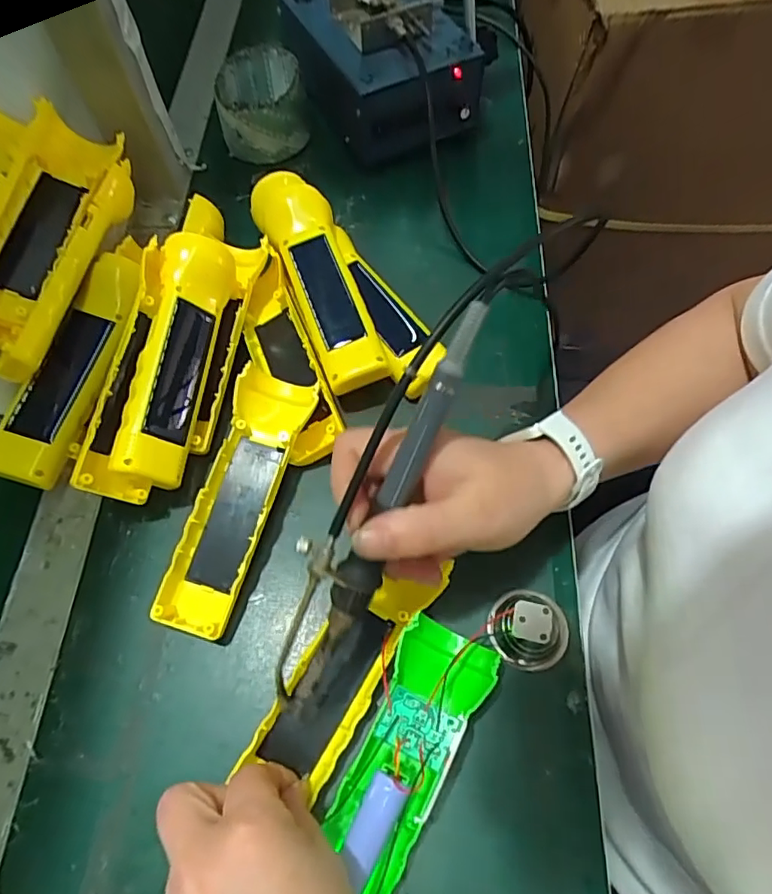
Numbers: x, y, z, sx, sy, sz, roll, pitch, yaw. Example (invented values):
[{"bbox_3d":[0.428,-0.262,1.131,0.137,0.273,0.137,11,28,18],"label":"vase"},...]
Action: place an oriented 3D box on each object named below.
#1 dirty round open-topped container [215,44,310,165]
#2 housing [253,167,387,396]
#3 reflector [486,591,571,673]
[{"bbox_3d":[-0.109,-0.303,0.494,0.075,0.053,0.083,-10,63,-3],"label":"dirty round open-topped container"},{"bbox_3d":[-0.049,-0.127,0.400,0.049,0.027,0.193,-22,65,-9],"label":"housing"},{"bbox_3d":[0.081,0.099,0.309,0.043,0.023,0.043,-1,63,1],"label":"reflector"}]

